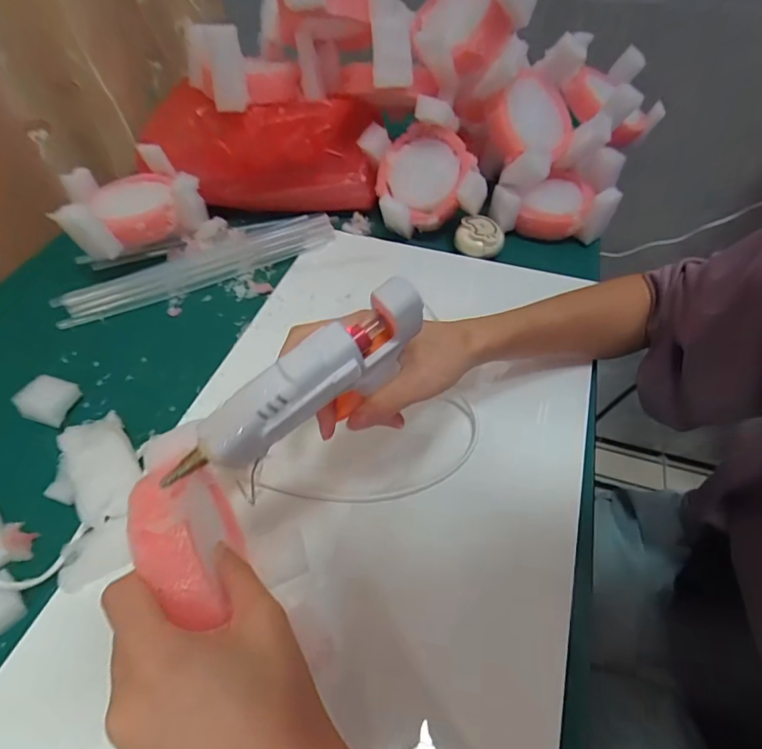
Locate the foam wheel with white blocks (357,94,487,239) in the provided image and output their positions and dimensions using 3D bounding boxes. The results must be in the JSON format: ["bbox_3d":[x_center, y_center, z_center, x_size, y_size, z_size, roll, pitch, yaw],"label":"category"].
[{"bbox_3d":[0.044,-0.218,0.469,0.110,0.050,0.118,-18,80,13],"label":"foam wheel with white blocks"}]

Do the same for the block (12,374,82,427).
[{"bbox_3d":[-0.269,0.021,0.361,0.036,0.024,0.034,9,54,7],"label":"block"}]

